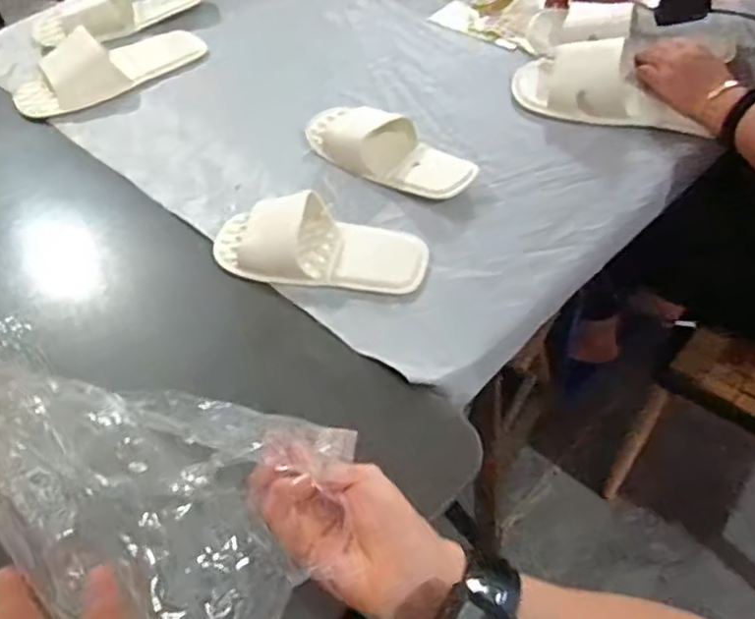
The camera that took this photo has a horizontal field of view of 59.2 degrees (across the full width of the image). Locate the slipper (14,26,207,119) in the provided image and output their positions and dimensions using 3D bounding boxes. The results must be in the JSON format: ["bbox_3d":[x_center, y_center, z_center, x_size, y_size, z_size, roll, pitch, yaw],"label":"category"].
[{"bbox_3d":[-0.376,-0.346,0.932,0.259,0.066,0.087,-32,56,-21],"label":"slipper"}]

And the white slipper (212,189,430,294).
[{"bbox_3d":[-0.065,-0.074,0.706,0.235,0.061,0.097,2,51,5],"label":"white slipper"}]

